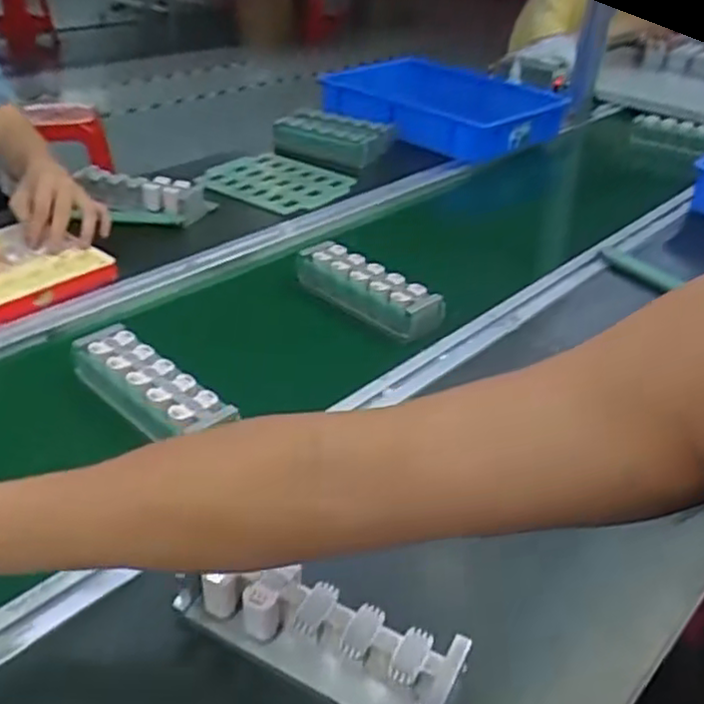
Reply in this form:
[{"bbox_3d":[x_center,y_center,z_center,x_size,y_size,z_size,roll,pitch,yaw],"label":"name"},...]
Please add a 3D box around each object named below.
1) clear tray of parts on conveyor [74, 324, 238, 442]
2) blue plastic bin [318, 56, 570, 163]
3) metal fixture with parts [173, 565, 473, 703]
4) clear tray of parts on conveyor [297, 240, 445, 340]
[{"bbox_3d":[-0.188,0.032,0.658,0.187,0.038,0.062,27,41,31],"label":"clear tray of parts on conveyor"},{"bbox_3d":[0.167,-0.489,1.364,0.395,0.079,0.330,29,42,33],"label":"blue plastic bin"},{"bbox_3d":[-0.024,0.175,0.451,0.188,0.044,0.054,19,37,22],"label":"metal fixture with parts"},{"bbox_3d":[0.018,-0.074,0.838,0.065,0.049,0.194,-24,43,-35],"label":"clear tray of parts on conveyor"}]

